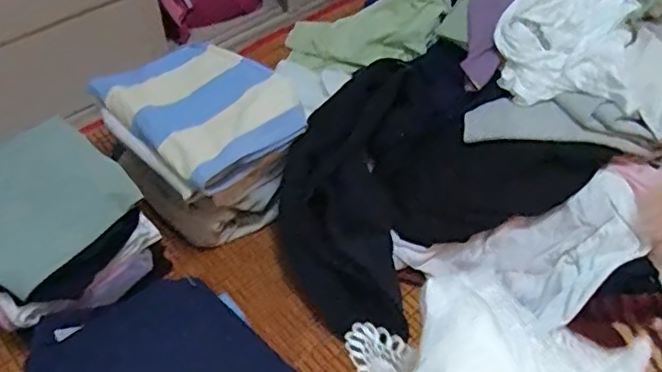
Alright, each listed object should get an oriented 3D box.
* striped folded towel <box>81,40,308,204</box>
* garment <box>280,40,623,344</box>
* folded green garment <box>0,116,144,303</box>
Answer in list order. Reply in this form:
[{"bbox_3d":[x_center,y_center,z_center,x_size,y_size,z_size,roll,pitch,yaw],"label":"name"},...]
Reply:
[{"bbox_3d":[-0.223,-0.133,1.025,0.262,0.068,0.328,-33,58,-27],"label":"striped folded towel"},{"bbox_3d":[0.122,-0.007,1.015,0.449,0.184,0.404,-28,56,-24],"label":"garment"},{"bbox_3d":[-0.443,0.009,0.882,0.261,0.027,0.222,39,76,21],"label":"folded green garment"}]

